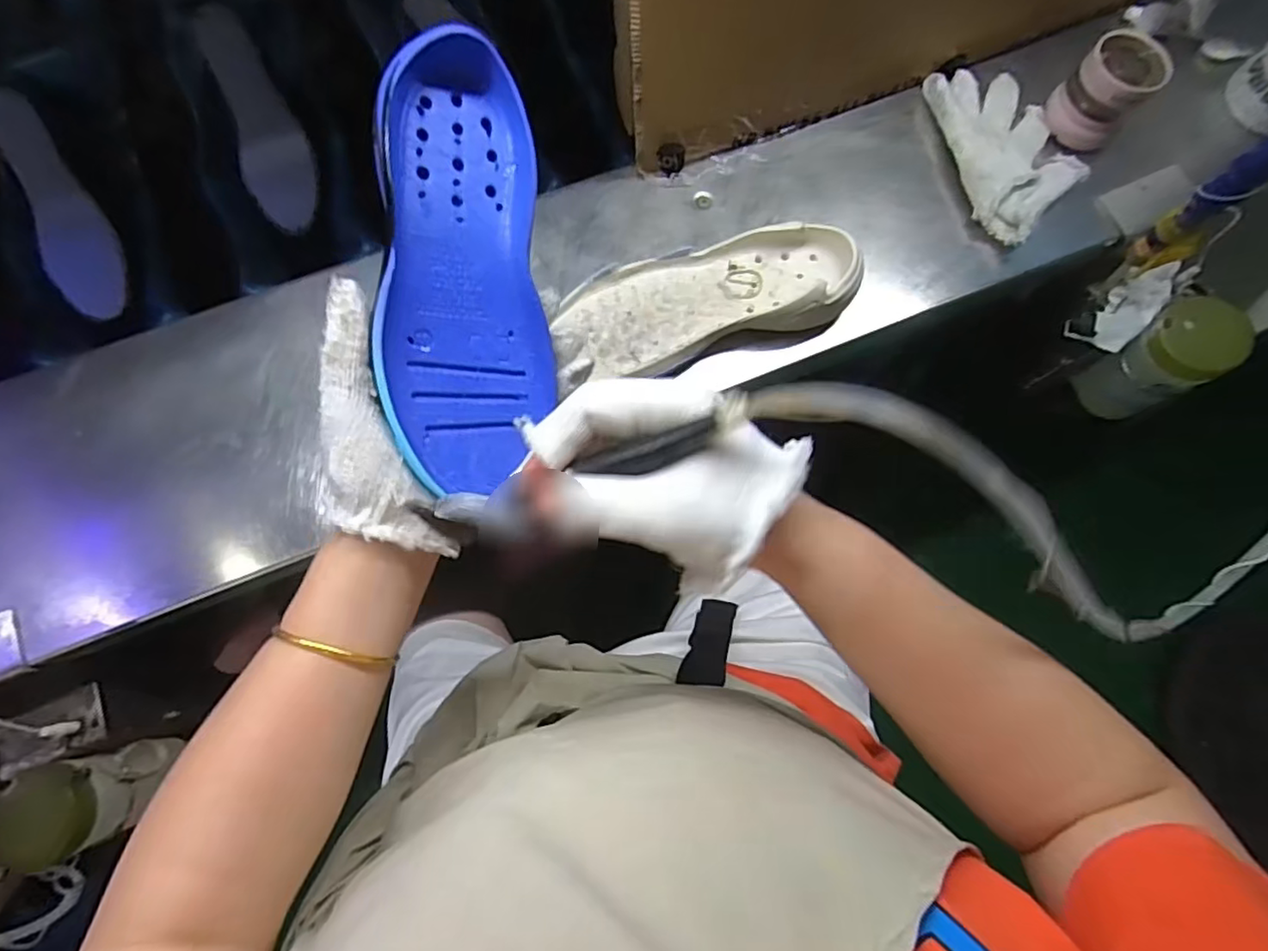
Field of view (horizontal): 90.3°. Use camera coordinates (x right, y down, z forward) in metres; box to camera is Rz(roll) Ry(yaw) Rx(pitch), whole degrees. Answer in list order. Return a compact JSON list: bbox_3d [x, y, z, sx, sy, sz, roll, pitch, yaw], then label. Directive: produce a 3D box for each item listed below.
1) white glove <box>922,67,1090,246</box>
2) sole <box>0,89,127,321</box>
[{"bbox_3d":[0.335,-0.297,0.576,0.101,0.033,0.177,-18,77,-6],"label":"white glove"},{"bbox_3d":[-0.528,-0.246,0.581,0.051,0.024,0.194,-16,107,-4],"label":"sole"}]

